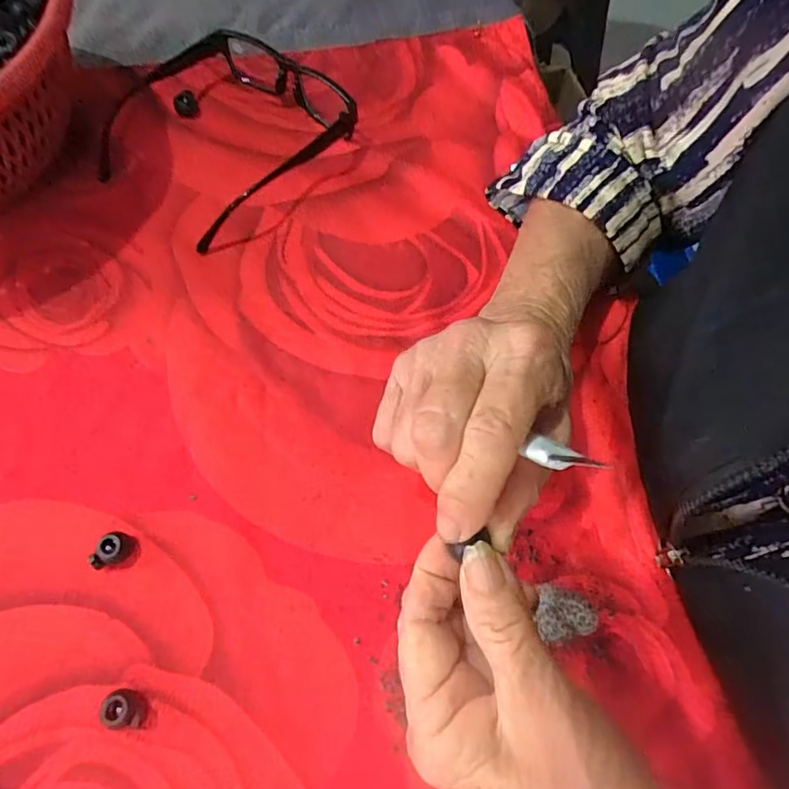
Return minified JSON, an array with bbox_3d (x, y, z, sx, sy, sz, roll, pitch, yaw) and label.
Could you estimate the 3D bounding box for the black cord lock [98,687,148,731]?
[{"bbox_3d":[-0.120,0.140,0.232,0.017,0.011,0.015,1,65,-1],"label":"black cord lock"}]

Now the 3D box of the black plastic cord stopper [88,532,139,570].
[{"bbox_3d":[-0.137,0.077,0.255,0.015,0.012,0.019,20,66,8],"label":"black plastic cord stopper"}]

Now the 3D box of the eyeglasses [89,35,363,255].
[{"bbox_3d":[-0.129,-0.190,0.366,0.174,0.036,0.147,37,70,15],"label":"eyeglasses"}]

